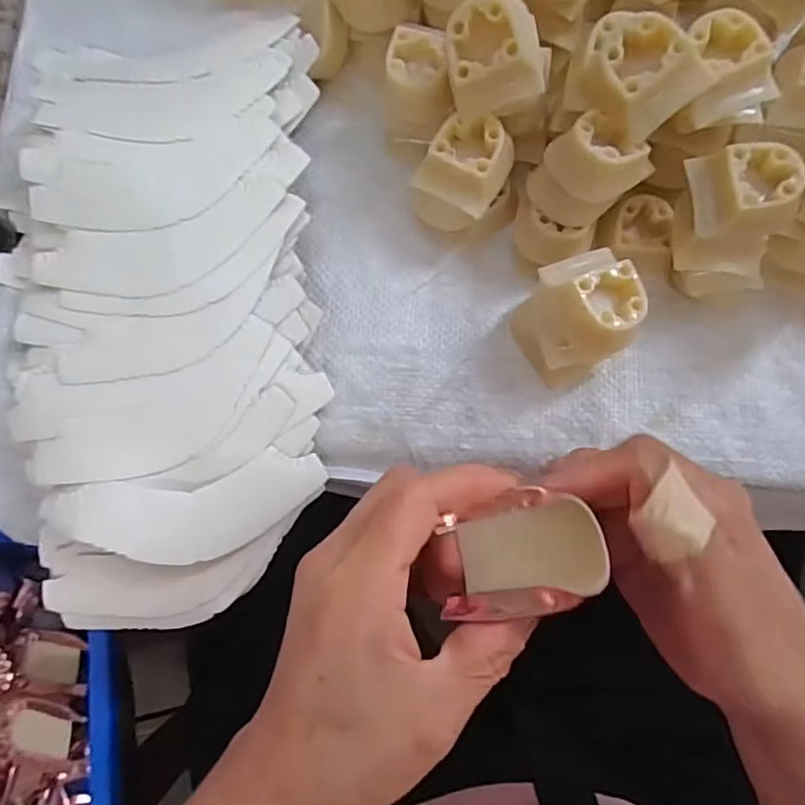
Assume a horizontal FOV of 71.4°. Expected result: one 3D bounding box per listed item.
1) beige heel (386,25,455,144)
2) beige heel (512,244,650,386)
[{"bbox_3d":[0.008,-0.155,0.284,0.031,0.047,0.041,-1,76,-1],"label":"beige heel"},{"bbox_3d":[0.082,-0.040,0.259,0.045,0.049,0.046,-30,78,-8],"label":"beige heel"}]

